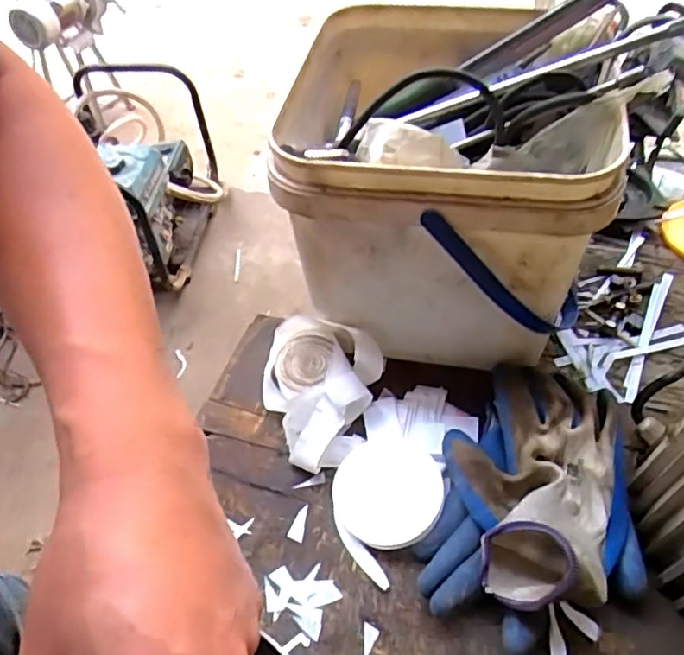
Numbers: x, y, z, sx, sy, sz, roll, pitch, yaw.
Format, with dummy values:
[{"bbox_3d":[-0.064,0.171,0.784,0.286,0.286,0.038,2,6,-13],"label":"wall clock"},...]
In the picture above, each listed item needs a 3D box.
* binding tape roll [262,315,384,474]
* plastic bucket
[{"bbox_3d":[-0.024,0.048,0.476,0.092,0.042,0.115,14,55,14],"label":"binding tape roll"},{"bbox_3d":[0.073,-0.105,0.479,0.209,0.193,0.225,5,53,7],"label":"plastic bucket"}]

